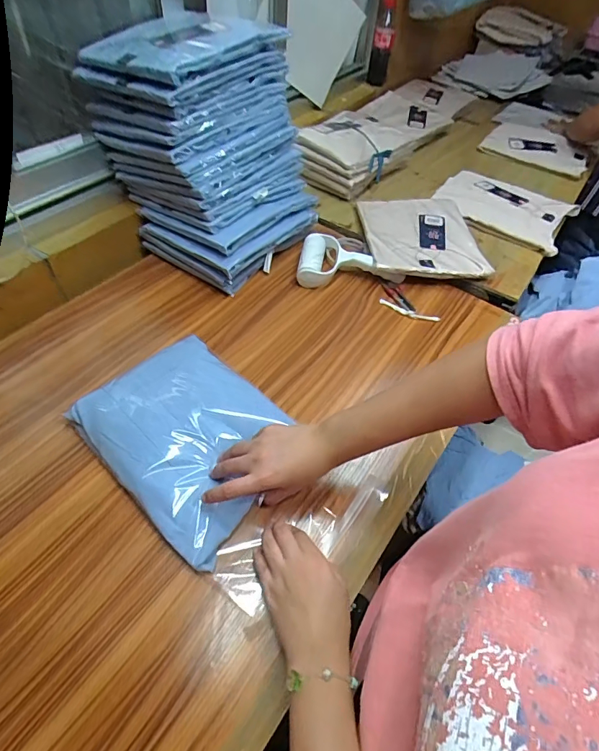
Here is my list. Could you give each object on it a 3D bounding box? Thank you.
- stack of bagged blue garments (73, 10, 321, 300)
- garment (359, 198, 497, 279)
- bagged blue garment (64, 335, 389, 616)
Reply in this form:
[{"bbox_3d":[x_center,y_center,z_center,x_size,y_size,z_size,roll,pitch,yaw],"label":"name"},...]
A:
[{"bbox_3d":[-0.145,-0.376,0.713,0.300,0.313,0.274,33,56,21],"label":"stack of bagged blue garments"},{"bbox_3d":[0.233,-0.280,0.816,0.213,0.021,0.259,0,49,-3],"label":"garment"},{"bbox_3d":[-0.100,0.096,0.515,0.354,0.051,0.212,37,58,23],"label":"bagged blue garment"}]

